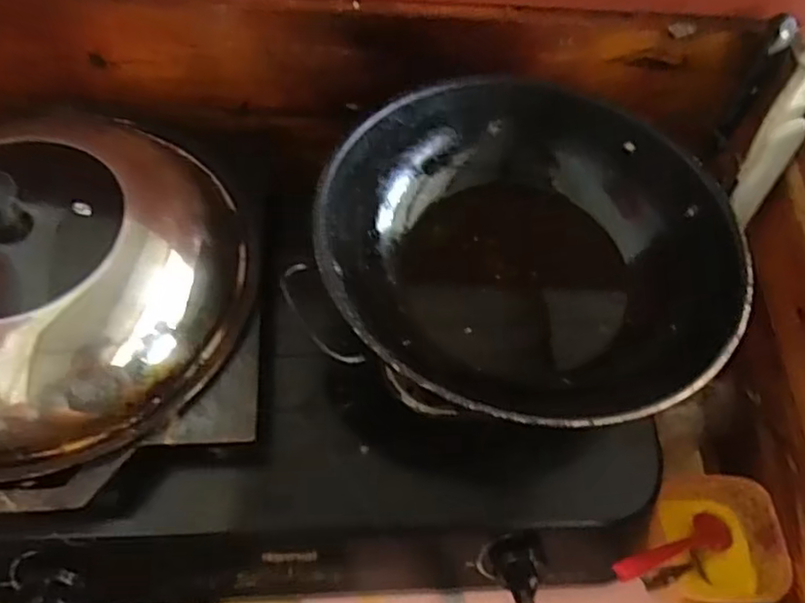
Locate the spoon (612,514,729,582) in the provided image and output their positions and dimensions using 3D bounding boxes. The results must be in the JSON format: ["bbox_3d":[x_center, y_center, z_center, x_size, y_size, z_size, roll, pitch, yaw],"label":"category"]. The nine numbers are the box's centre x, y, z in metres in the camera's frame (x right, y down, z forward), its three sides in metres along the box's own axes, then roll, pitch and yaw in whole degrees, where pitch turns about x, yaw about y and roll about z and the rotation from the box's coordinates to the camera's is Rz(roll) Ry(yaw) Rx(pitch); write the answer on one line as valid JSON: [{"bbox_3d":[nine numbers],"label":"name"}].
[{"bbox_3d":[0.220,0.196,0.523,0.182,0.019,0.031,8,50,-45],"label":"spoon"}]

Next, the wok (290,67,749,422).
[{"bbox_3d":[0.093,-0.040,0.524,0.299,0.110,0.297,16,60,7],"label":"wok"}]

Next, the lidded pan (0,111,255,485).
[{"bbox_3d":[-0.264,-0.019,0.485,0.304,0.125,0.282,-37,68,-21],"label":"lidded pan"}]

